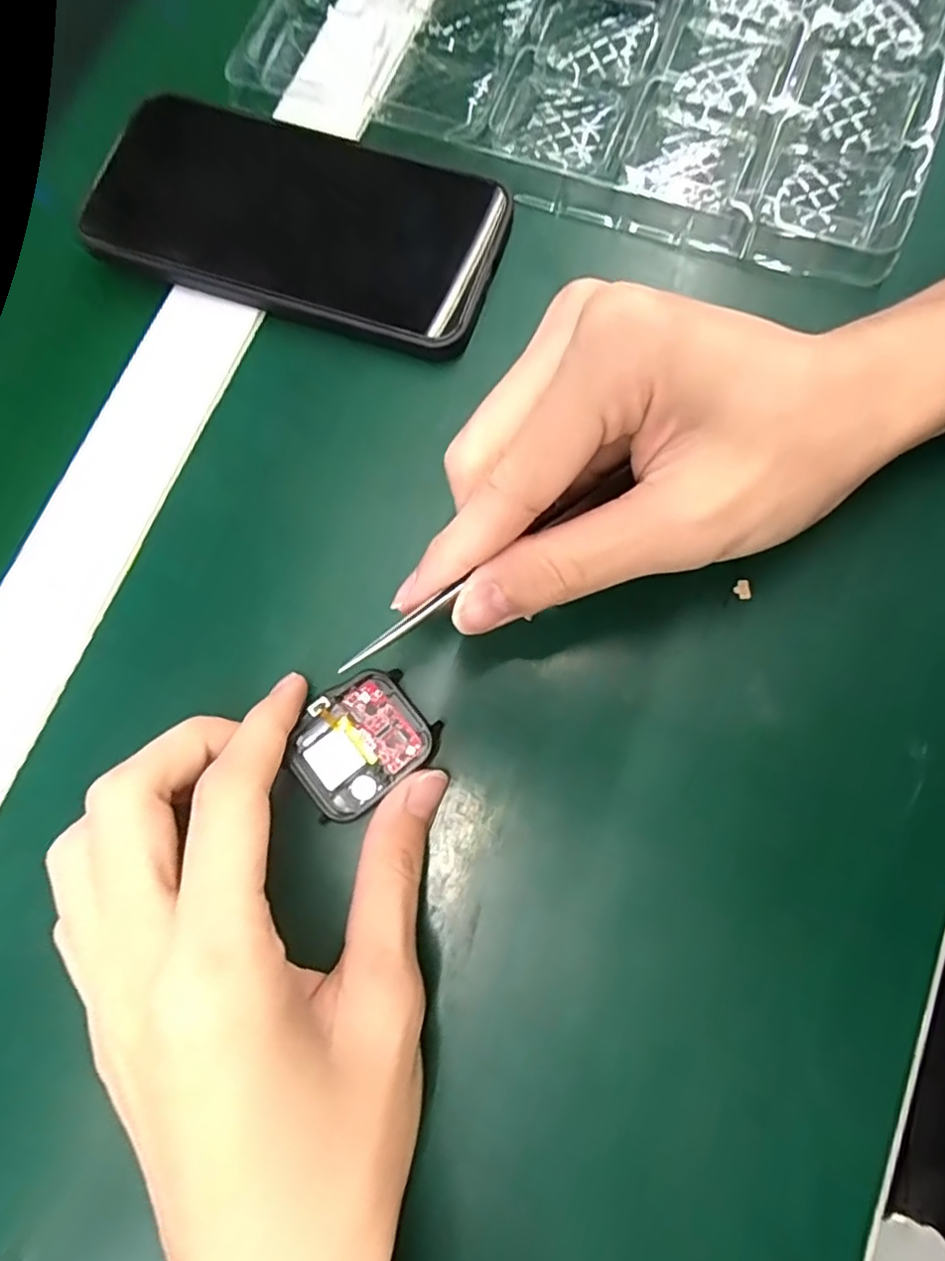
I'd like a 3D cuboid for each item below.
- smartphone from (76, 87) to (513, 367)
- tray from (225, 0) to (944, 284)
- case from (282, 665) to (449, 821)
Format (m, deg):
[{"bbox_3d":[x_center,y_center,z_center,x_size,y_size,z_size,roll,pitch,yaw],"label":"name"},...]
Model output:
[{"bbox_3d":[-0.068,-0.162,0.252,0.157,0.009,0.080,18,79,4],"label":"smartphone"},{"bbox_3d":[0.069,-0.297,0.278,0.279,0.023,0.266,18,79,7],"label":"tray"},{"bbox_3d":[-0.037,0.036,0.209,0.046,0.008,0.037,-39,81,-7],"label":"case"}]

